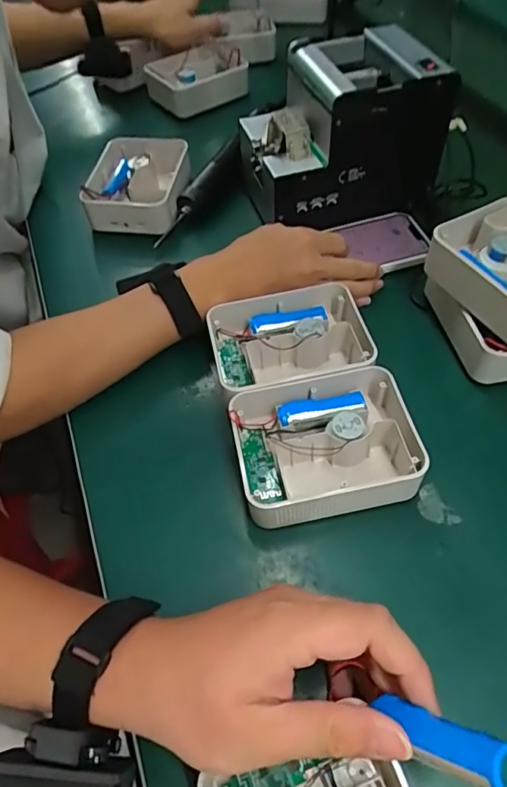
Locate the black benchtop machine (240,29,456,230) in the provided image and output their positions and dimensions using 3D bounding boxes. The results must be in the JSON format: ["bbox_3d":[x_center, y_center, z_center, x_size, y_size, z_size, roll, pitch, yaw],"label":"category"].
[{"bbox_3d":[0.084,-0.266,0.536,0.180,0.135,0.133,-19,55,-12],"label":"black benchtop machine"}]

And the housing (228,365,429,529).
[{"bbox_3d":[0.055,0.041,0.390,0.134,0.046,0.105,-10,54,-5],"label":"housing"}]

